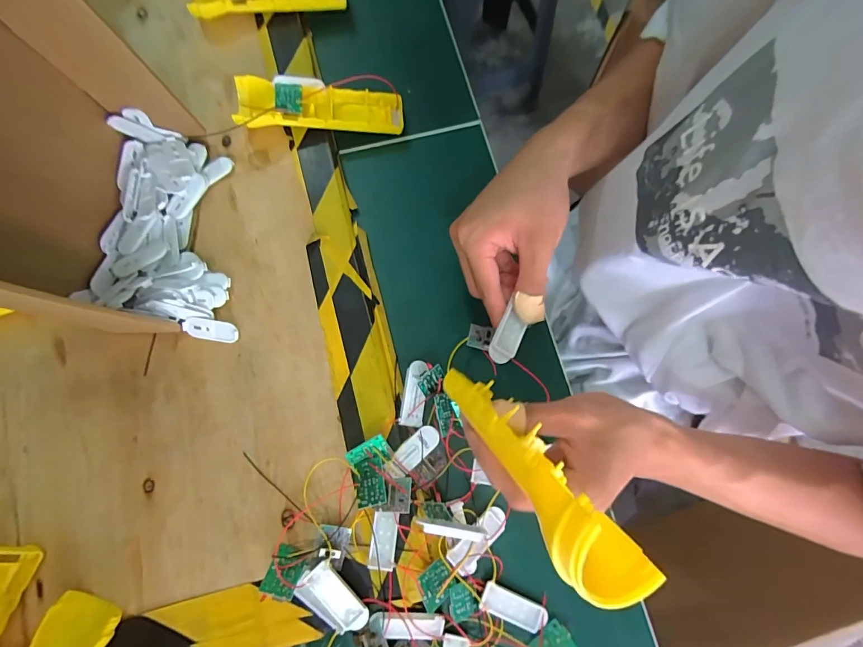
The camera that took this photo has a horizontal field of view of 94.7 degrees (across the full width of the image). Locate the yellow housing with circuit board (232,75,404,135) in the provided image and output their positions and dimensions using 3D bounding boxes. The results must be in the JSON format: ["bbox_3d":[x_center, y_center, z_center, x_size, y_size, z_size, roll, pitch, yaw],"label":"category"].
[{"bbox_3d":[-0.109,-0.218,0.398,0.158,0.021,0.046,-2,78,-14],"label":"yellow housing with circuit board"}]

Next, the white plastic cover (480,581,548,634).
[{"bbox_3d":[0.067,0.232,0.323,0.056,0.009,0.022,27,79,5],"label":"white plastic cover"}]

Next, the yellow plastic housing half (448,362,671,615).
[{"bbox_3d":[0.042,0.062,0.212,0.034,0.161,0.048,-30,118,-6],"label":"yellow plastic housing half"}]

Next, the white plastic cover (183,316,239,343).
[{"bbox_3d":[-0.198,0.006,0.359,0.049,0.005,0.020,9,104,1],"label":"white plastic cover"}]

